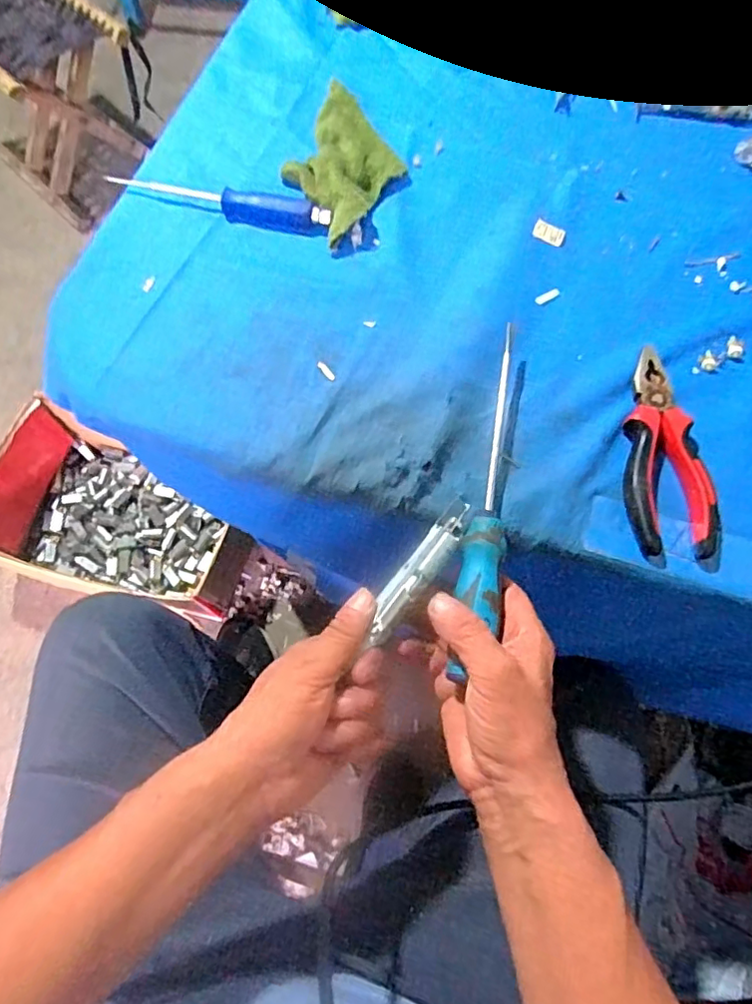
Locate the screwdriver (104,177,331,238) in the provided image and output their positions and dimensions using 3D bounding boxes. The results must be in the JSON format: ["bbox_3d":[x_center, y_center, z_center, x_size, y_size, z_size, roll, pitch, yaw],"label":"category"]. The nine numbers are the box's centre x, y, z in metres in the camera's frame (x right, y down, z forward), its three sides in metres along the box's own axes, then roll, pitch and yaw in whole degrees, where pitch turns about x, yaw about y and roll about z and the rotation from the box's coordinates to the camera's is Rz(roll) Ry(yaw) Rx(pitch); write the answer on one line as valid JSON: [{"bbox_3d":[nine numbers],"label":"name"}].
[{"bbox_3d":[-0.127,-0.252,0.483,0.183,0.021,0.032,18,68,4],"label":"screwdriver"}]

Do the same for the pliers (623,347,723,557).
[{"bbox_3d":[0.199,-0.037,0.406,0.059,0.017,0.150,-1,68,-4],"label":"pliers"}]

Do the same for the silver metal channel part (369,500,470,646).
[{"bbox_3d":[0.029,0.040,0.367,0.020,0.015,0.112,33,66,13],"label":"silver metal channel part"}]

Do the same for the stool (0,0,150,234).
[{"bbox_3d":[-0.682,-0.854,1.216,0.317,0.297,0.261,38,71,12],"label":"stool"}]

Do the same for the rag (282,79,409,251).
[{"bbox_3d":[-0.028,-0.292,0.495,0.087,0.028,0.154,24,69,7],"label":"rag"}]

